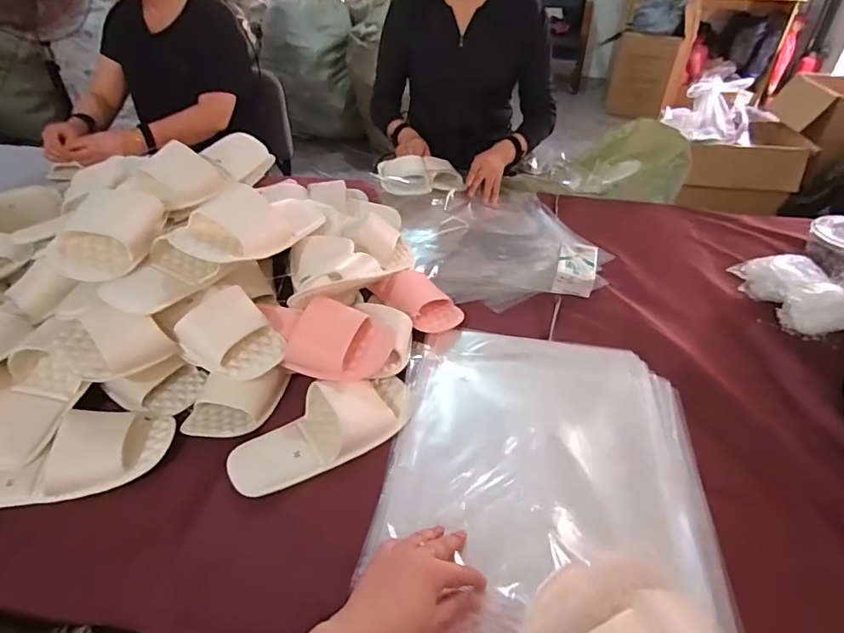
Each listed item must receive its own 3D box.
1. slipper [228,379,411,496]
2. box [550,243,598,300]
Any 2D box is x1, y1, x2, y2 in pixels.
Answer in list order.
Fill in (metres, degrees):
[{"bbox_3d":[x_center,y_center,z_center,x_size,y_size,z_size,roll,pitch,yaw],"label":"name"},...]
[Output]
[{"bbox_3d":[-0.113,0.125,0.581,0.230,0.055,0.100,-24,46,-27],"label":"slipper"},{"bbox_3d":[0.271,-0.083,0.871,0.066,0.038,0.119,13,41,14],"label":"box"}]

